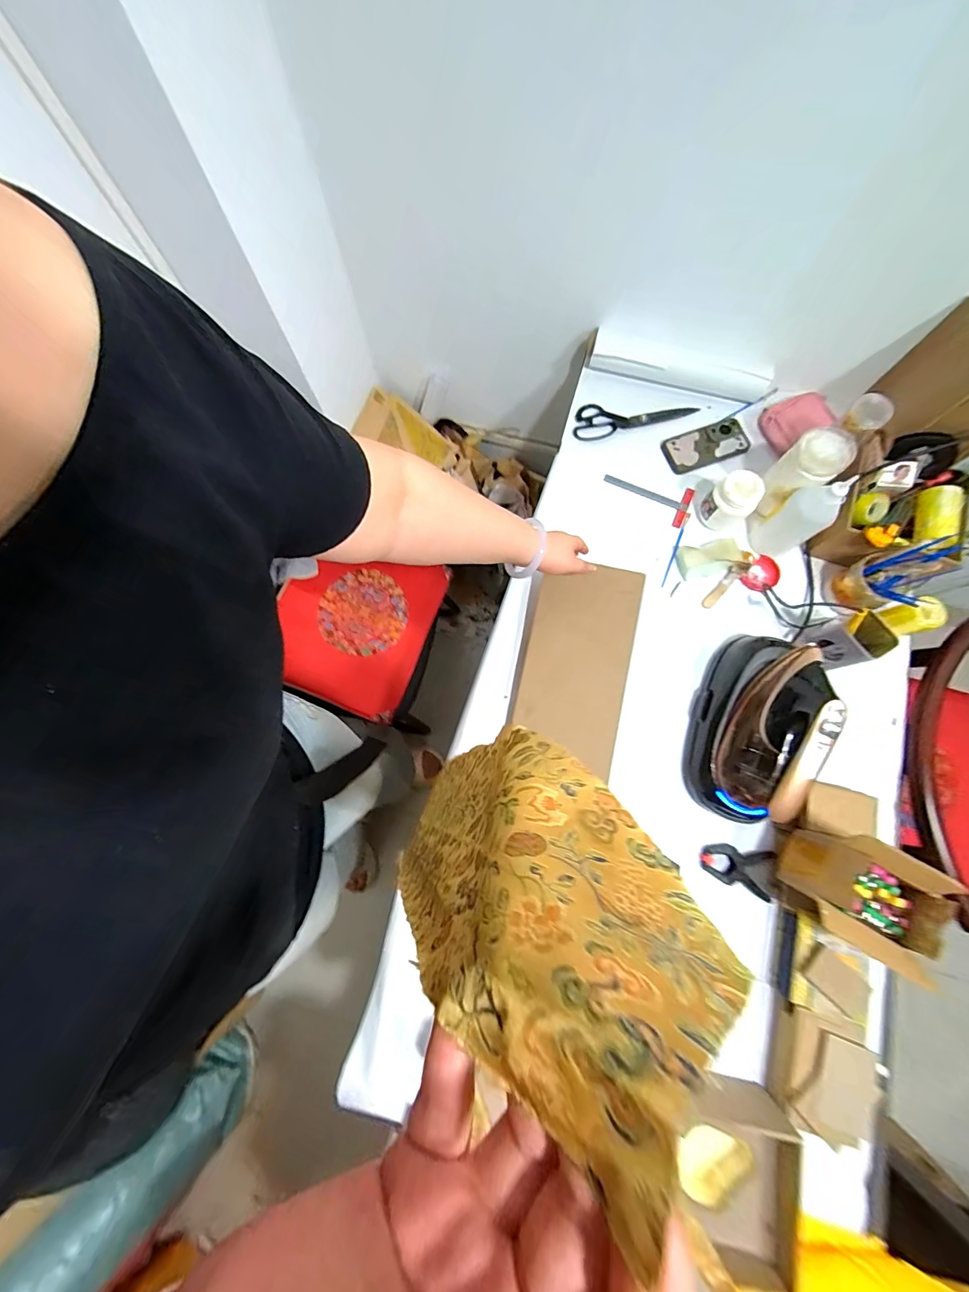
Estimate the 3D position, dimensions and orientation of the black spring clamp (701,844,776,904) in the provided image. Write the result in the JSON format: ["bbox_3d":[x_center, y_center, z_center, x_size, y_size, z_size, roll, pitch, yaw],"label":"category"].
[{"bbox_3d":[0.394,0.345,0.675,0.103,0.019,0.068,17,77,4],"label":"black spring clamp"}]

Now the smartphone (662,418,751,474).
[{"bbox_3d":[0.441,-0.400,0.853,0.160,0.014,0.080,-18,77,-4],"label":"smartphone"}]

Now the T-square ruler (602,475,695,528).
[{"bbox_3d":[0.312,-0.292,0.837,0.167,0.007,0.076,23,86,11],"label":"T-square ruler"}]

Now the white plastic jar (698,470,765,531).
[{"bbox_3d":[0.443,-0.260,0.780,0.070,0.093,0.076,0,76,0],"label":"white plastic jar"}]

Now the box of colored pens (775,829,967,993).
[{"bbox_3d":[0.505,0.338,0.591,0.137,0.128,0.128,30,78,7],"label":"box of colored pens"}]

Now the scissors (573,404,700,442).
[{"bbox_3d":[0.300,-0.474,0.876,0.245,0.016,0.078,-14,77,-3],"label":"scissors"}]

